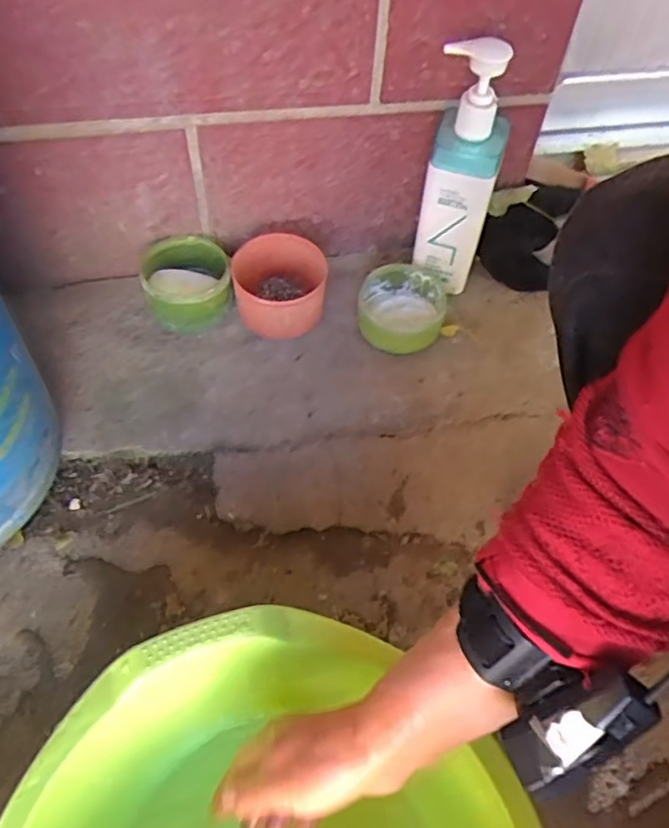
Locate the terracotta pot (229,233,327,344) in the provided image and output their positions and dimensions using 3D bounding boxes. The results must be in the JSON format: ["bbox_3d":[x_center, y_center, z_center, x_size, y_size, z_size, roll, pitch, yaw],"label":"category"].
[{"bbox_3d":[-0.063,-0.141,0.737,0.101,0.072,0.101,2,54,-2],"label":"terracotta pot"}]

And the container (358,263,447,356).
[{"bbox_3d":[0.079,-0.124,0.752,0.097,0.043,0.099,2,54,-2],"label":"container"}]

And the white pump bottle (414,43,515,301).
[{"bbox_3d":[0.137,-0.253,0.694,0.075,0.281,0.065,19,56,10],"label":"white pump bottle"}]

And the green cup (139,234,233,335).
[{"bbox_3d":[-0.171,-0.152,0.751,0.098,0.058,0.106,-13,59,-10],"label":"green cup"}]

